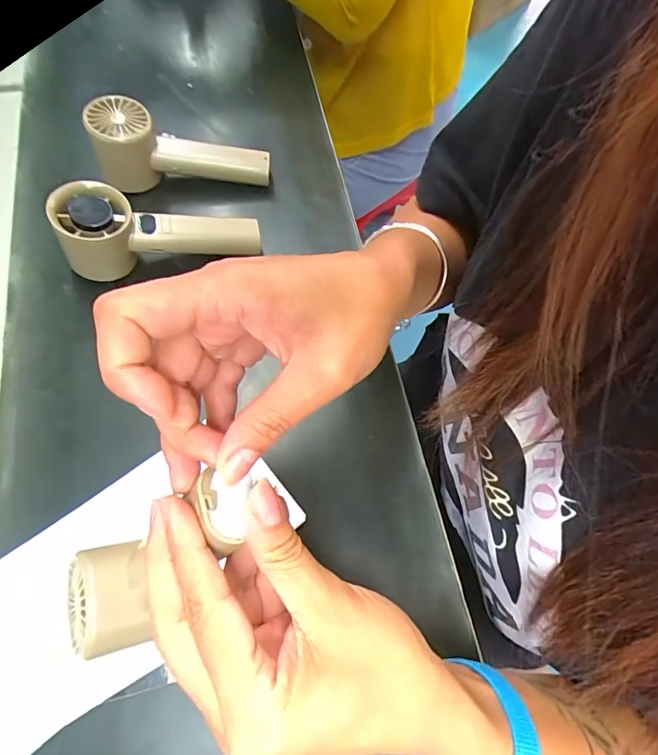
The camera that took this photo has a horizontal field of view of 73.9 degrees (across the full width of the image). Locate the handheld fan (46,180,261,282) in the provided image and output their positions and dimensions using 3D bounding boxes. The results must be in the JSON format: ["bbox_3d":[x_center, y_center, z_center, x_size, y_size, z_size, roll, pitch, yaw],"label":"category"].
[{"bbox_3d":[-0.138,-0.123,0.367,0.153,0.060,0.049,-6,67,-21],"label":"handheld fan"}]

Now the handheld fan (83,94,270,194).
[{"bbox_3d":[-0.135,-0.205,0.410,0.155,0.065,0.047,3,67,-15],"label":"handheld fan"}]

